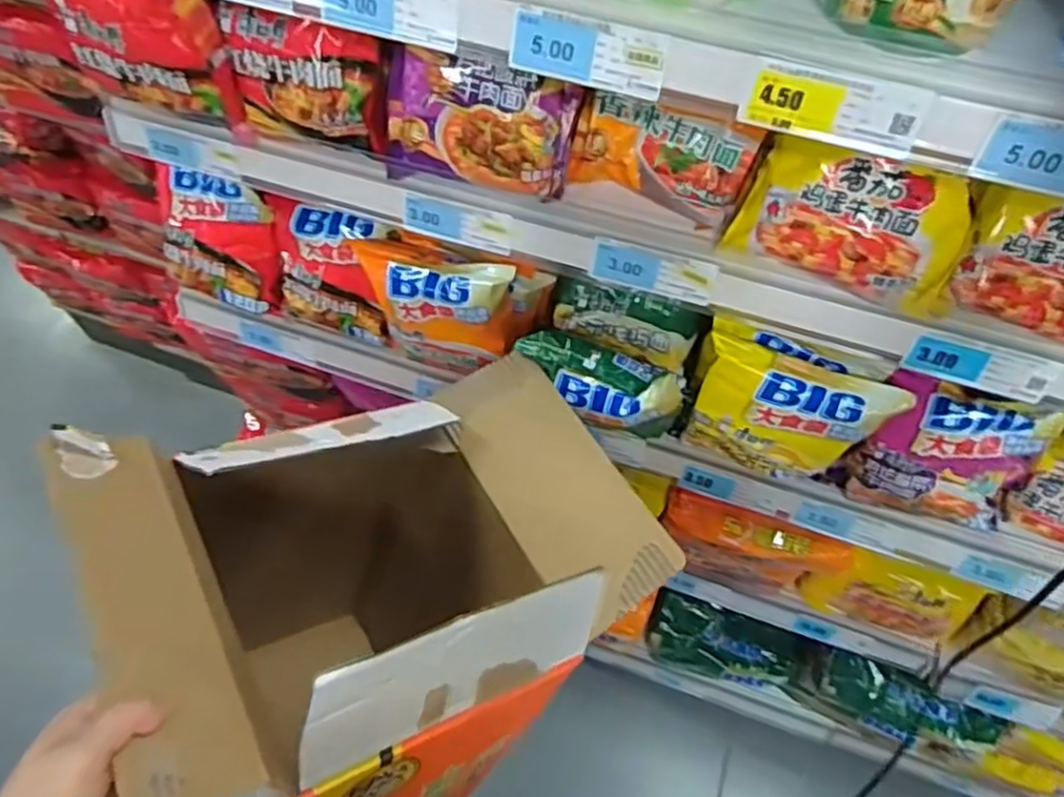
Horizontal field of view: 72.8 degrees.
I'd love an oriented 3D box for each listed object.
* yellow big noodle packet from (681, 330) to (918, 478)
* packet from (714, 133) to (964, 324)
[{"bbox_3d":[0.225,0.018,0.646,0.154,0.142,0.052,23,62,13],"label":"yellow big noodle packet"},{"bbox_3d":[0.235,-0.129,0.526,0.160,0.098,0.045,19,33,5],"label":"packet"}]

